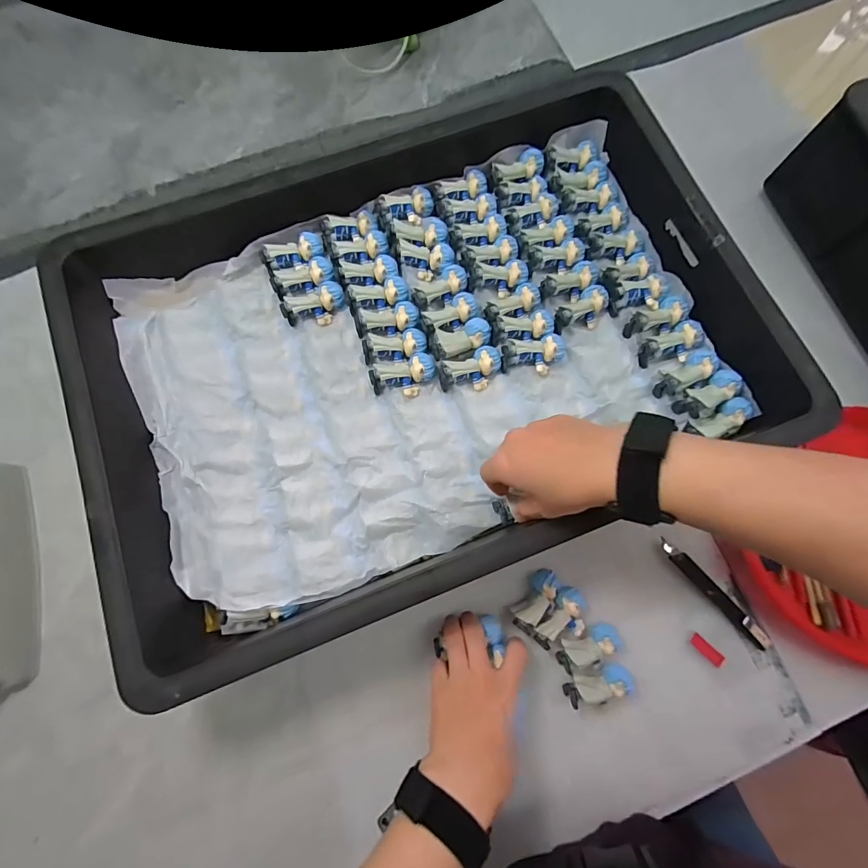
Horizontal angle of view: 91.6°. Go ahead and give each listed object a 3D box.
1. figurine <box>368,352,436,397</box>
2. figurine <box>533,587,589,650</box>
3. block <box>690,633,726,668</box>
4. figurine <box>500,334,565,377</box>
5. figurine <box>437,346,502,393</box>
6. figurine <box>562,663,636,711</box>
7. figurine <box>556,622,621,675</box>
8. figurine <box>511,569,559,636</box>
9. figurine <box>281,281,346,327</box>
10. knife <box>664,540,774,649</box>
[{"bbox_3d":[-0.029,-0.055,0.403,0.061,0.023,0.036,-9,77,-3],"label":"figurine"},{"bbox_3d":[0.124,0.179,0.405,0.038,0.025,0.062,36,79,7],"label":"figurine"},{"bbox_3d":[0.264,0.209,0.407,0.033,0.004,0.013,42,79,8],"label":"block"},{"bbox_3d":[0.096,-0.075,0.406,0.060,0.026,0.035,-11,77,-4],"label":"figurine"},{"bbox_3d":[0.036,-0.060,0.404,0.060,0.022,0.035,-20,78,-6],"label":"figurine"},{"bbox_3d":[0.156,0.233,0.391,0.069,0.025,0.027,-10,77,-4],"label":"figurine"},{"bbox_3d":[0.148,0.201,0.397,0.062,0.029,0.027,-20,78,-6],"label":"figurine"},{"bbox_3d":[0.099,0.162,0.408,0.029,0.029,0.061,37,79,7],"label":"figurine"},{"bbox_3d":[-0.120,-0.129,0.422,0.061,0.027,0.032,-11,77,-4],"label":"figurine"},{"bbox_3d":[0.278,0.158,0.417,0.016,0.006,0.134,-42,81,-10],"label":"knife"}]

